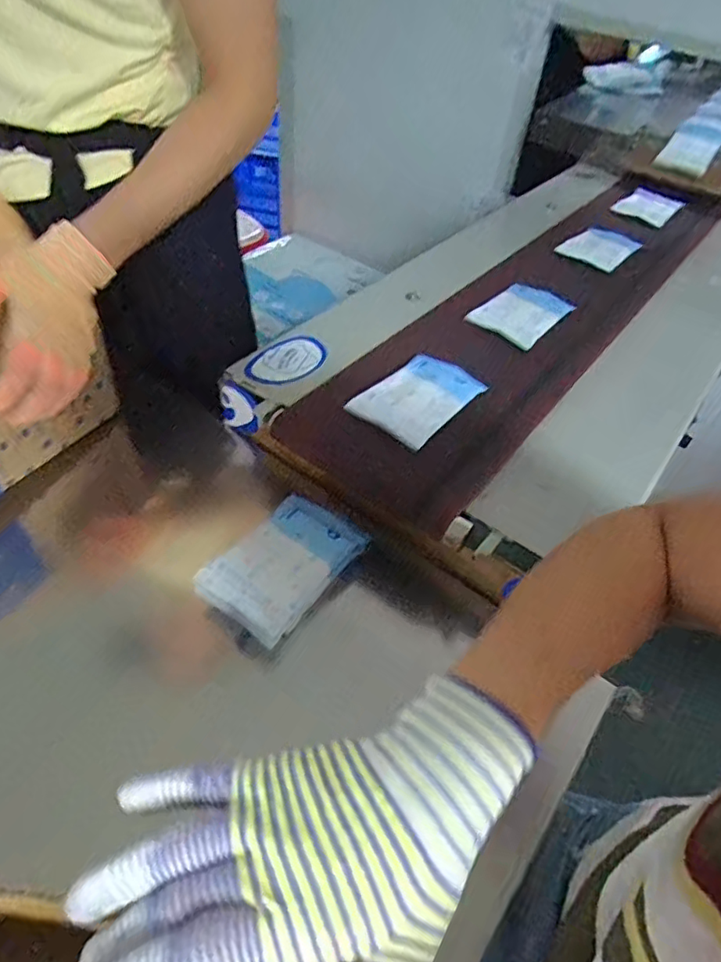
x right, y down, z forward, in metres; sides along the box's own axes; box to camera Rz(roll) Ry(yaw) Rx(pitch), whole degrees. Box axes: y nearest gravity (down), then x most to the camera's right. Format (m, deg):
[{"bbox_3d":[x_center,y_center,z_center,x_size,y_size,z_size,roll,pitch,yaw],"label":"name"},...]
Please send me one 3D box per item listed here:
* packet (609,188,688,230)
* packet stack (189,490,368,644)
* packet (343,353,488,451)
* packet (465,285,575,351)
[{"bbox_3d":[0.510,-0.484,1.047,0.088,0.025,0.141,36,54,24],"label":"packet"},{"bbox_3d":[-0.066,0.078,0.530,0.089,0.044,0.139,33,53,21],"label":"packet stack"},{"bbox_3d":[0.061,-0.088,0.596,0.079,0.018,0.134,33,53,21],"label":"packet"},{"bbox_3d":[0.204,-0.212,0.730,0.079,0.020,0.136,36,54,23],"label":"packet"}]

